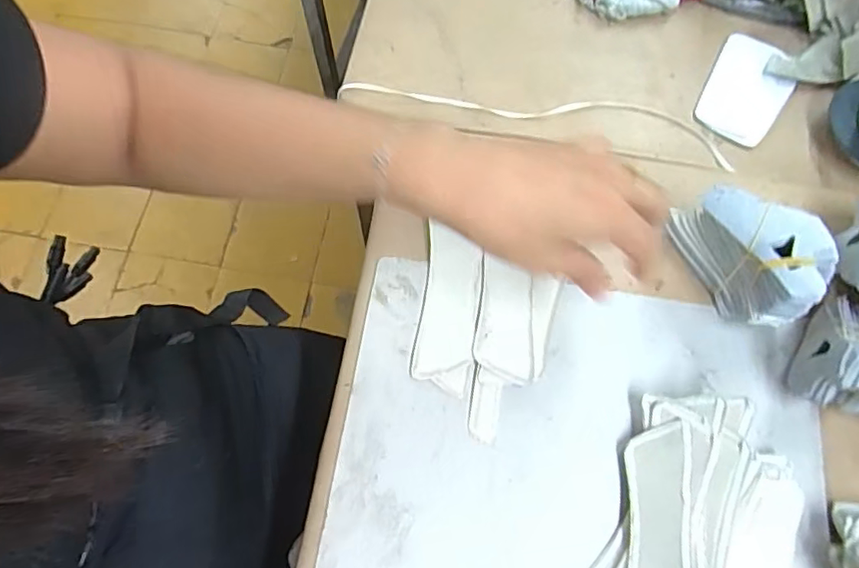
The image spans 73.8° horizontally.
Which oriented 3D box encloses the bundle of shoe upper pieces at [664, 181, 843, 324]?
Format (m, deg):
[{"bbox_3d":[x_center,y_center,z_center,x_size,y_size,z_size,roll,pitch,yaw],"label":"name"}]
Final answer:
[{"bbox_3d":[0.209,-0.020,0.374,0.044,0.073,0.093,-30,73,-11],"label":"bundle of shoe upper pieces"}]

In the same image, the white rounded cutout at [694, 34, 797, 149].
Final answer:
[{"bbox_3d":[0.276,-0.170,0.496,0.066,0.004,0.108,28,72,10],"label":"white rounded cutout"}]

